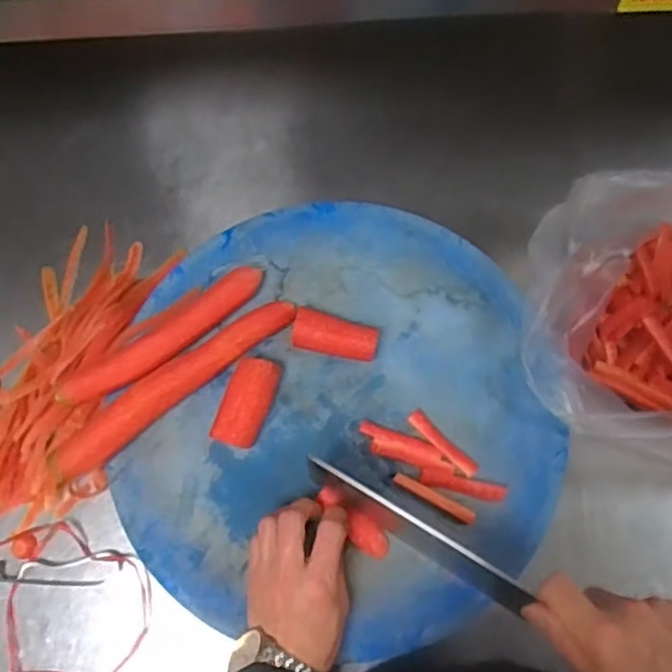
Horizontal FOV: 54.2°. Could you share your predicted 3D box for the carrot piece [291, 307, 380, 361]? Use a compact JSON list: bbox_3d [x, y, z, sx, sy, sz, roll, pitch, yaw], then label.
[{"bbox_3d":[0.000,0.002,0.597,0.076,0.040,0.030,14,73,5],"label":"carrot piece"}]

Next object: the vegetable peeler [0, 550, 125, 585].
[{"bbox_3d":[-0.281,0.220,0.613,0.158,0.016,0.028,-4,72,0],"label":"vegetable peeler"}]

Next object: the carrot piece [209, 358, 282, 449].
[{"bbox_3d":[-0.077,0.059,0.576,0.038,0.036,0.080,20,74,7],"label":"carrot piece"}]

